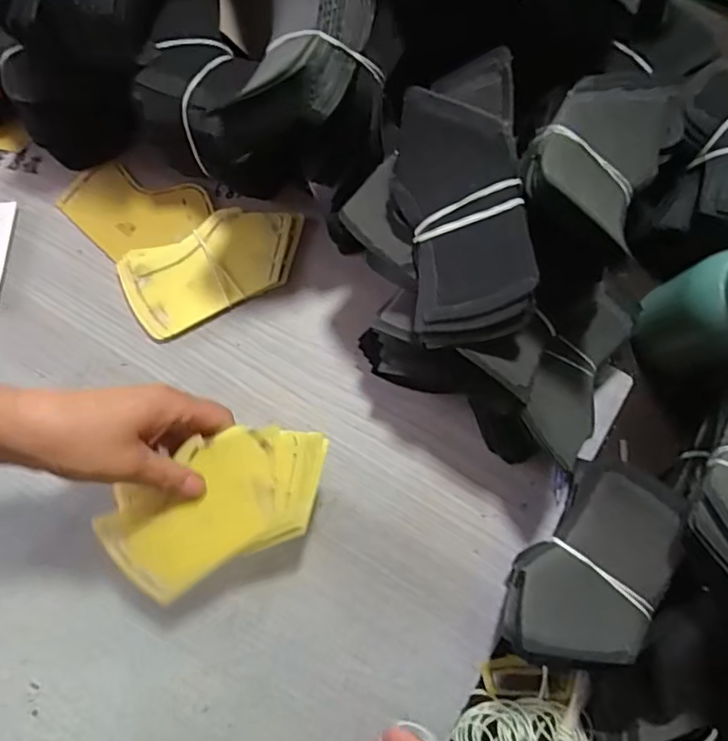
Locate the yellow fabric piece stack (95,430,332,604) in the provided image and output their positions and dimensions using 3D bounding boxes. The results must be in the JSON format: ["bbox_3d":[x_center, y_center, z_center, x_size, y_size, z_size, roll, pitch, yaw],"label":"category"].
[{"bbox_3d":[-0.101,0.094,0.385,0.163,0.008,0.085,-27,95,2],"label":"yellow fabric piece stack"}]

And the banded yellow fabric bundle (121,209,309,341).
[{"bbox_3d":[-0.126,-0.088,0.472,0.152,0.015,0.078,-26,80,-7],"label":"banded yellow fabric bundle"}]

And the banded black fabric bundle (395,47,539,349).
[{"bbox_3d":[0.058,-0.098,0.345,0.085,0.040,0.160,-11,95,28],"label":"banded black fabric bundle"}]

